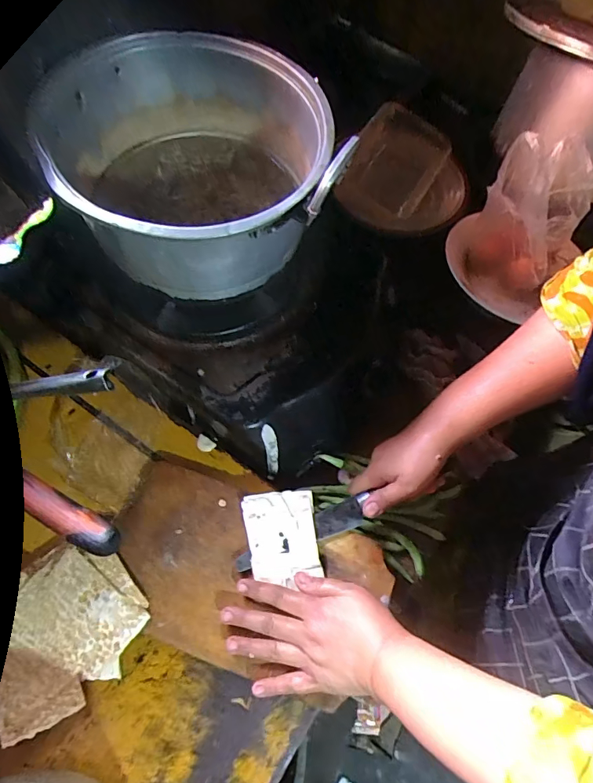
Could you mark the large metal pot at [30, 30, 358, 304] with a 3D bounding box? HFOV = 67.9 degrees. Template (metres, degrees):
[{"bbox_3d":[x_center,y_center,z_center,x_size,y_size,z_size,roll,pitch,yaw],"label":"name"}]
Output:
[{"bbox_3d":[-0.091,-0.194,0.405,0.222,0.123,0.243,-20,68,-12],"label":"large metal pot"}]

